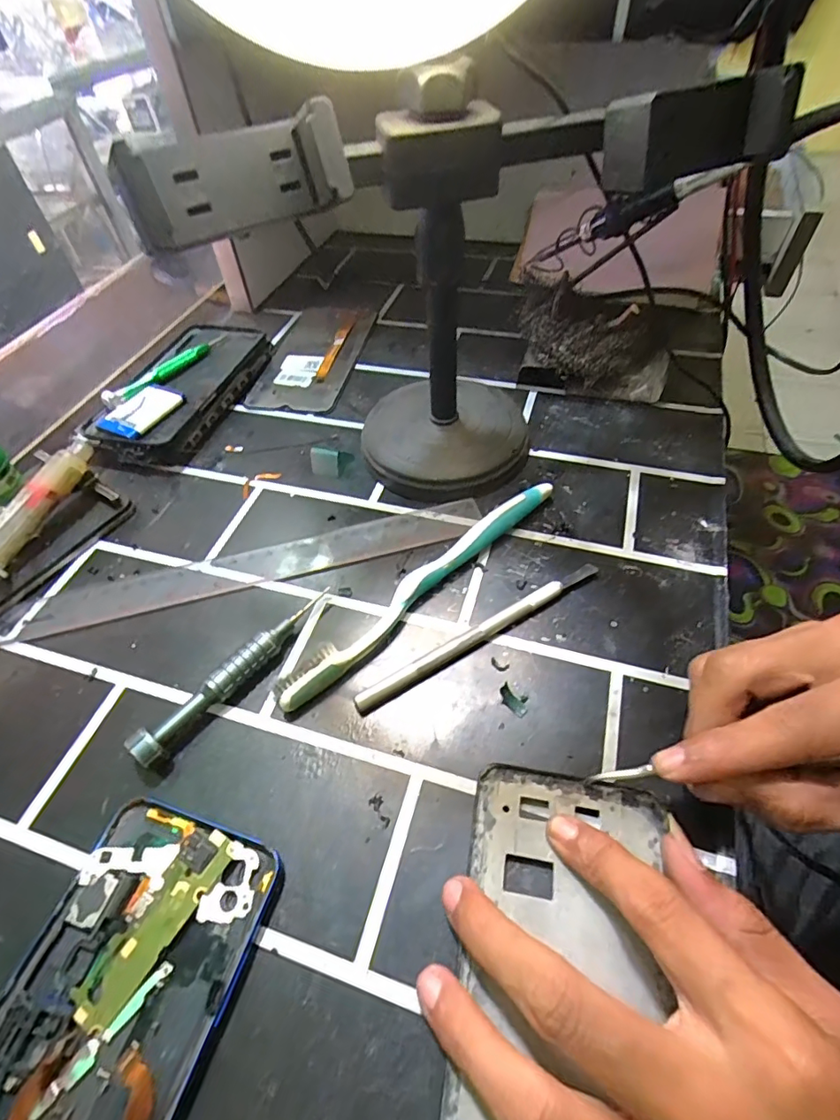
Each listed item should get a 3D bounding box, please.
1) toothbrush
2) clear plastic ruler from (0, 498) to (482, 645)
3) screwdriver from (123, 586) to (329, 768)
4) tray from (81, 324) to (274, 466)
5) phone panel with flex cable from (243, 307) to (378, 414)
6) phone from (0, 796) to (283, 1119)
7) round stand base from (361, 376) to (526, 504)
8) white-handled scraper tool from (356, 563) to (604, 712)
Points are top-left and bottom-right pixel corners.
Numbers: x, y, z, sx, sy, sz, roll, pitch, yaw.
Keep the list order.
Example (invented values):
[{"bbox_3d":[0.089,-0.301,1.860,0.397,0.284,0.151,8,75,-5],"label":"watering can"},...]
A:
[{"bbox_3d":[0.005,0.012,0.266,0.182,0.017,0.015,-37,58,-23],"label":"toothbrush"},{"bbox_3d":[-0.101,0.003,0.291,0.273,0.004,0.034,-13,52,-5],"label":"clear plastic ruler"},{"bbox_3d":[-0.085,0.052,0.245,0.014,0.017,0.106,30,59,24],"label":"screwdriver"},{"bbox_3d":[-0.184,-0.129,0.391,0.089,0.023,0.151,12,53,12],"label":"tray"},{"bbox_3d":[-0.088,-0.165,0.422,0.074,0.006,0.138,6,54,11],"label":"phone panel with flex cable"},{"bbox_3d":[-0.110,0.163,0.163,0.074,0.009,0.153,13,54,13],"label":"phone"},{"bbox_3d":[0.016,-0.079,0.332,0.101,0.024,0.094,-2,52,2],"label":"round stand base"},{"bbox_3d":[0.031,0.035,0.253,0.139,0.008,0.009,-27,55,-17],"label":"white-handled scraper tool"}]

